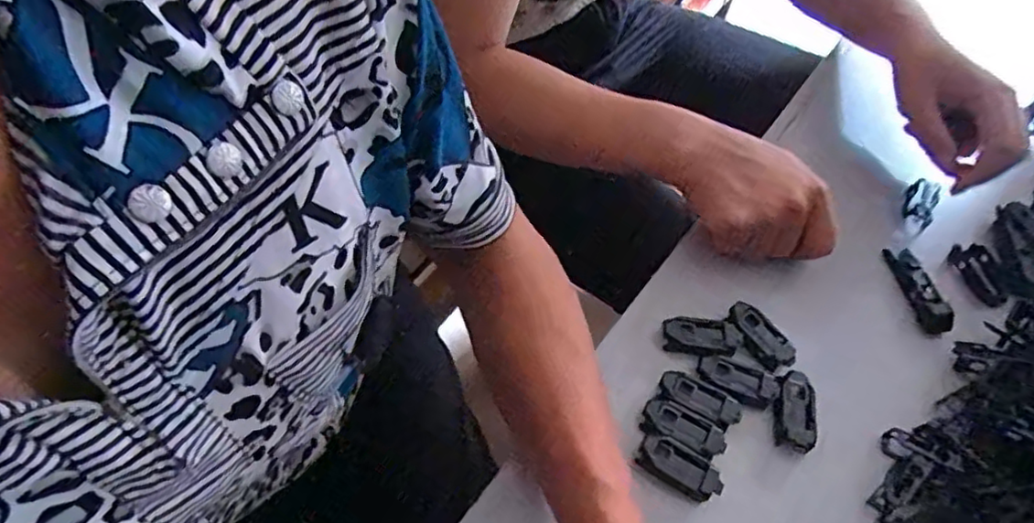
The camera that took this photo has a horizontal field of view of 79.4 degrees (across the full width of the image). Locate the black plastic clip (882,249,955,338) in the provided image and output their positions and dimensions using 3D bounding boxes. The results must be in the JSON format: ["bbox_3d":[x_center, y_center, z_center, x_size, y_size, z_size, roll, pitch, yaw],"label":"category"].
[{"bbox_3d":[0.285,0.018,0.439,0.017,0.013,0.069,-7,61,-3],"label":"black plastic clip"}]

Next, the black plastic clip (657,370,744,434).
[{"bbox_3d":[0.113,0.085,0.385,0.051,0.005,0.023,28,65,15],"label":"black plastic clip"}]

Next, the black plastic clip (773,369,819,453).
[{"bbox_3d":[0.172,0.094,0.388,0.025,0.011,0.048,8,61,5],"label":"black plastic clip"}]

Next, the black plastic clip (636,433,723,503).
[{"bbox_3d":[0.095,0.121,0.364,0.049,0.007,0.024,29,65,16],"label":"black plastic clip"}]

